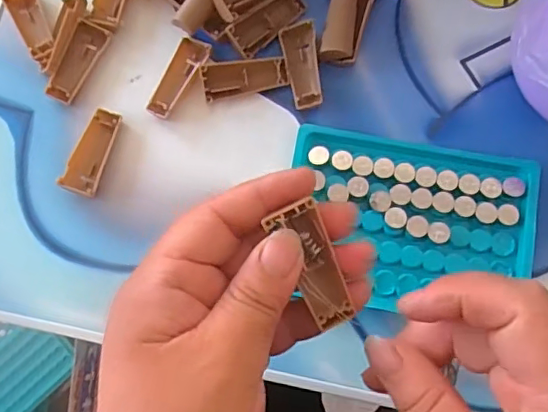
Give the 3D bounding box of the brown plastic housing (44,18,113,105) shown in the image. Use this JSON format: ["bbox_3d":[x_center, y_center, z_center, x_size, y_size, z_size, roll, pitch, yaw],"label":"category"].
[{"bbox_3d":[-0.114,-0.083,0.324,0.017,0.010,0.050,22,79,7],"label":"brown plastic housing"}]

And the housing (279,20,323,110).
[{"bbox_3d":[0.017,-0.081,0.320,0.019,0.007,0.049,-11,78,0],"label":"housing"}]

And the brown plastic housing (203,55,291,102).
[{"bbox_3d":[-0.016,-0.074,0.318,0.048,0.010,0.018,-14,78,-1],"label":"brown plastic housing"}]

